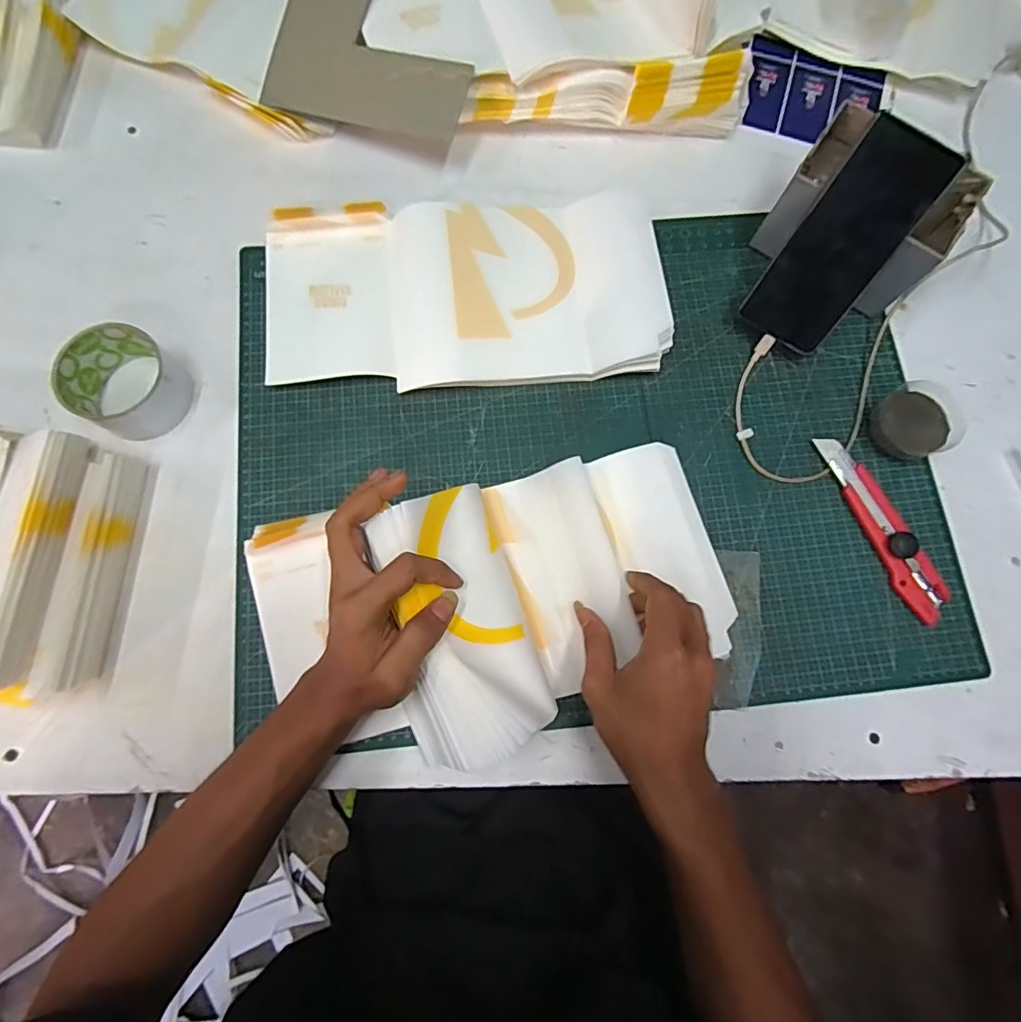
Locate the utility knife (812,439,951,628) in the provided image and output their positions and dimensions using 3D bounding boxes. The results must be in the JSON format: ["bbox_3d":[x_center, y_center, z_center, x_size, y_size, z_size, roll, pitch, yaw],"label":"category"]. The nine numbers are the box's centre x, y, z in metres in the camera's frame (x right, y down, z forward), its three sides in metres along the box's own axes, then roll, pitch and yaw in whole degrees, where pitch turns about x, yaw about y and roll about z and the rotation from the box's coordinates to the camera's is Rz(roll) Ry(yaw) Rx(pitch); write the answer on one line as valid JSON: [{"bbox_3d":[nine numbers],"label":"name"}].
[{"bbox_3d":[0.309,0.012,0.430,0.029,0.015,0.166,-21,79,-6],"label":"utility knife"}]

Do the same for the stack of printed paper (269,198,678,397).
[{"bbox_3d":[-0.042,-0.197,0.461,0.345,0.033,0.176,-5,78,-2],"label":"stack of printed paper"}]

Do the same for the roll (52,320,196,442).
[{"bbox_3d":[-0.314,-0.105,0.420,0.080,0.046,0.074,0,77,-1],"label":"roll"}]

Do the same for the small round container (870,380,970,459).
[{"bbox_3d":[0.346,-0.076,0.444,0.069,0.031,0.060,-34,80,-8],"label":"small round container"}]

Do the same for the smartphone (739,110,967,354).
[{"bbox_3d":[0.267,-0.214,0.417,0.074,0.013,0.160,34,118,7],"label":"smartphone"}]

